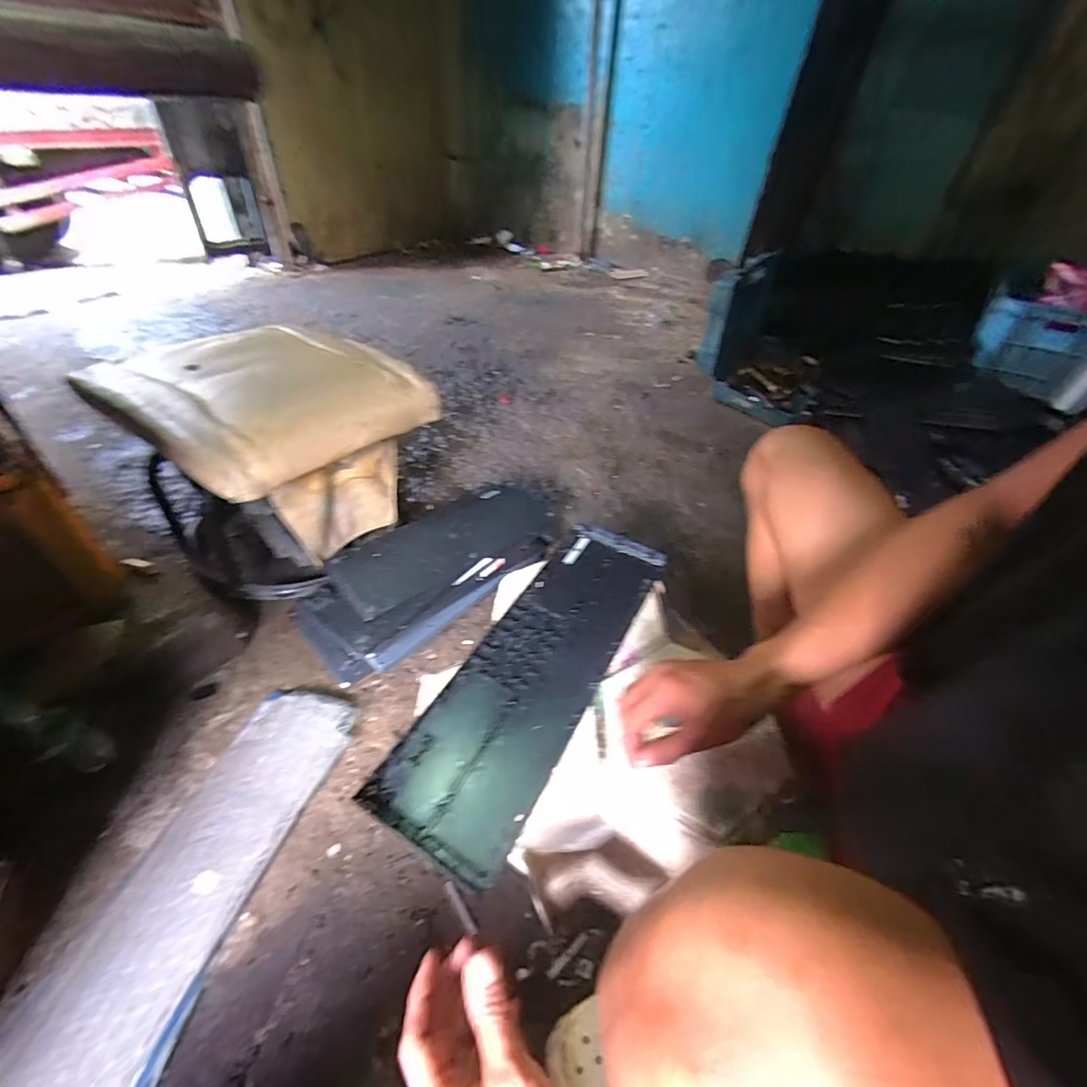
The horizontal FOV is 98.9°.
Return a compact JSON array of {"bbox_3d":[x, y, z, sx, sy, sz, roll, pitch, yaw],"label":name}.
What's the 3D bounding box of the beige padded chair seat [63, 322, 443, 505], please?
[{"bbox_3d":[-0.488,-0.277,0.828,0.449,0.078,0.414,28,48,22],"label":"beige padded chair seat"}]

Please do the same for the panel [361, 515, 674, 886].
[{"bbox_3d":[0.000,0.130,0.552,0.144,0.018,0.451,24,48,19],"label":"panel"}]

